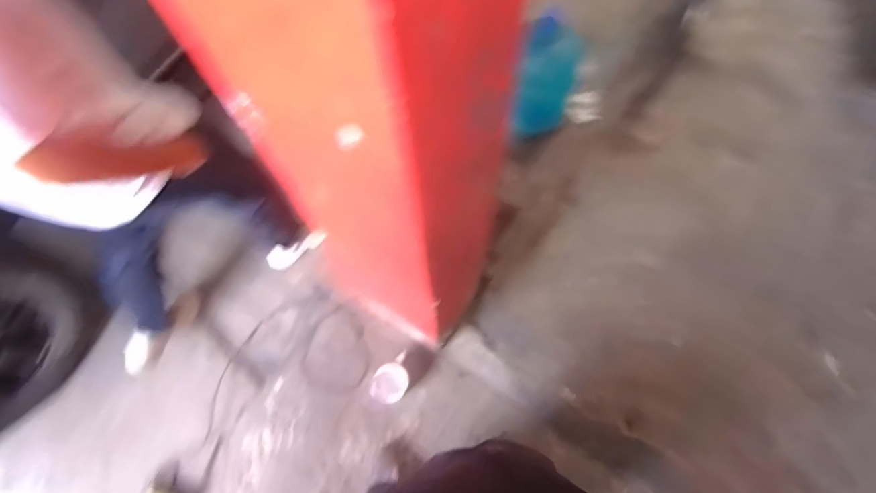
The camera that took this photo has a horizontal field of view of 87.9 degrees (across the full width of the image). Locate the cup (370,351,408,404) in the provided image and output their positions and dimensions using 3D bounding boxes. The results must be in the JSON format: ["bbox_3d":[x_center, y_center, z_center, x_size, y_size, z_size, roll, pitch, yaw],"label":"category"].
[{"bbox_3d":[-0.147,0.414,1.455,0.112,0.063,0.162,15,70,9],"label":"cup"}]

